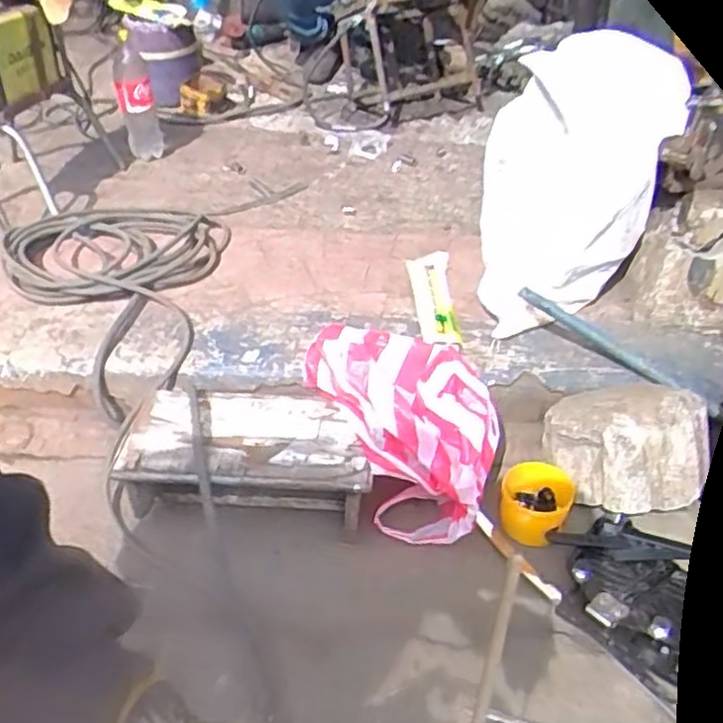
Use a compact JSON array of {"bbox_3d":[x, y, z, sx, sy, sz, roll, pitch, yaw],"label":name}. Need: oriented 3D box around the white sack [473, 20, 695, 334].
[{"bbox_3d":[0.401,-0.321,1.362,0.325,0.475,0.297,7,42,7],"label":"white sack"}]

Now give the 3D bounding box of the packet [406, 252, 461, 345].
[{"bbox_3d":[0.144,-0.134,1.470,0.080,0.020,0.282,-1,42,-1],"label":"packet"}]

